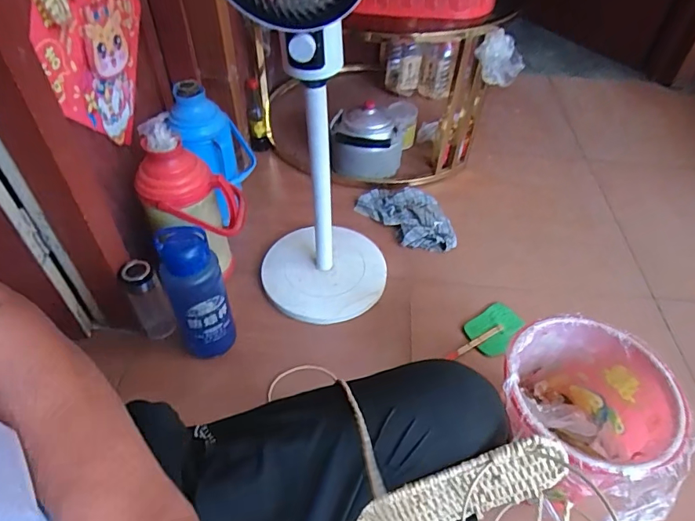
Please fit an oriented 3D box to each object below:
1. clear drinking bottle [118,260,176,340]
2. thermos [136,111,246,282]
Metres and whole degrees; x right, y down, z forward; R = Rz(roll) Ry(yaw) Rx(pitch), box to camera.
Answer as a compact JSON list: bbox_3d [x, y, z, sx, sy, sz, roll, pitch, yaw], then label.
[{"bbox_3d":[-0.421,0.096,0.980,0.069,0.230,0.071,-24,52,-22],"label":"clear drinking bottle"},{"bbox_3d":[-0.327,-0.113,1.005,0.188,0.381,0.118,-1,47,-3],"label":"thermos"}]

